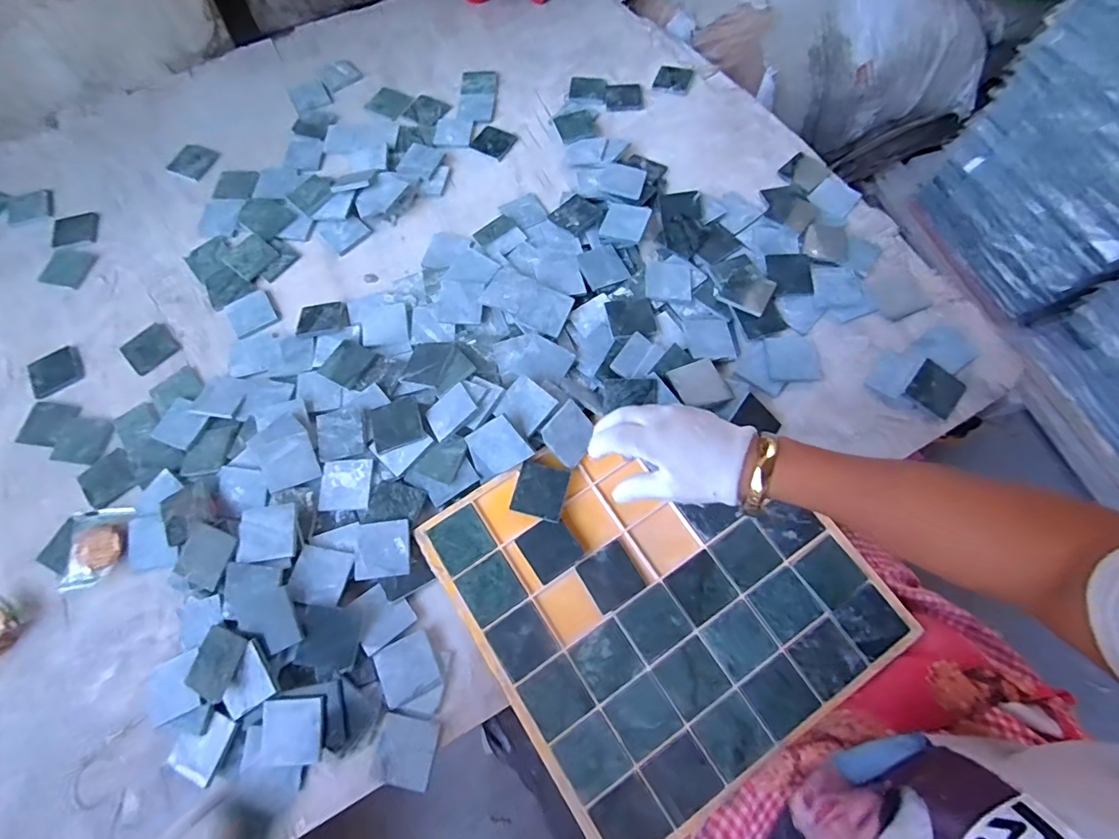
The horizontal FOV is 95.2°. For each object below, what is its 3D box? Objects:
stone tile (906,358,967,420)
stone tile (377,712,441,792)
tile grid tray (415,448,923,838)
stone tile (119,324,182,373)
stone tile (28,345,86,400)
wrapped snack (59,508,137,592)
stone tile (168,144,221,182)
[{"bbox_3d":[0.389,-0.031,0.525,0.049,0.012,0.053,34,74,15],"label":"stone tile"},{"bbox_3d":[-0.134,0.286,0.443,0.051,0.010,0.055,10,70,7],"label":"stone tile"},{"bbox_3d":[0.088,0.147,0.460,0.320,0.027,0.318,-33,71,-9],"label":"tile grid tray"},{"bbox_3d":[-0.486,-0.085,0.608,0.054,0.006,0.057,-42,72,-12],"label":"stone tile"},{"bbox_3d":[-0.592,-0.056,0.599,0.057,0.006,0.057,-32,71,-9],"label":"stone tile"},{"bbox_3d":[-0.458,0.127,0.507,0.056,0.016,0.076,-6,69,1],"label":"wrapped snack"},{"bbox_3d":[-0.506,-0.355,0.705,0.057,0.006,0.054,17,71,9],"label":"stone tile"}]

